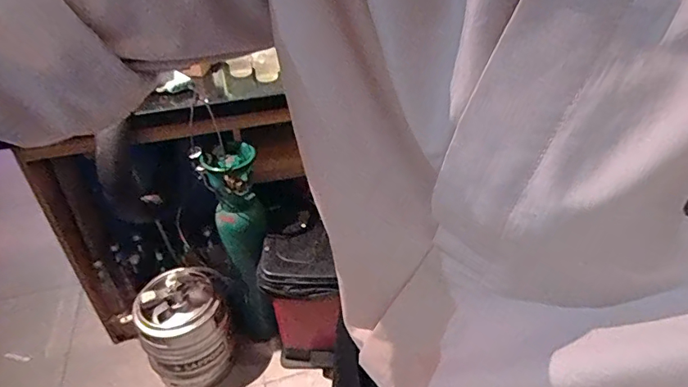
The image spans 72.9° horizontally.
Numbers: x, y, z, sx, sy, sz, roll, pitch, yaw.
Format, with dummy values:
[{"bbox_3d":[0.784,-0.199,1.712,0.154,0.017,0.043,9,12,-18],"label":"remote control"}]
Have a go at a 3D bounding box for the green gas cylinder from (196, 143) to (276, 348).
[{"bbox_3d":[-0.280,0.198,1.336,0.138,0.692,0.130,2,37,6],"label":"green gas cylinder"}]

